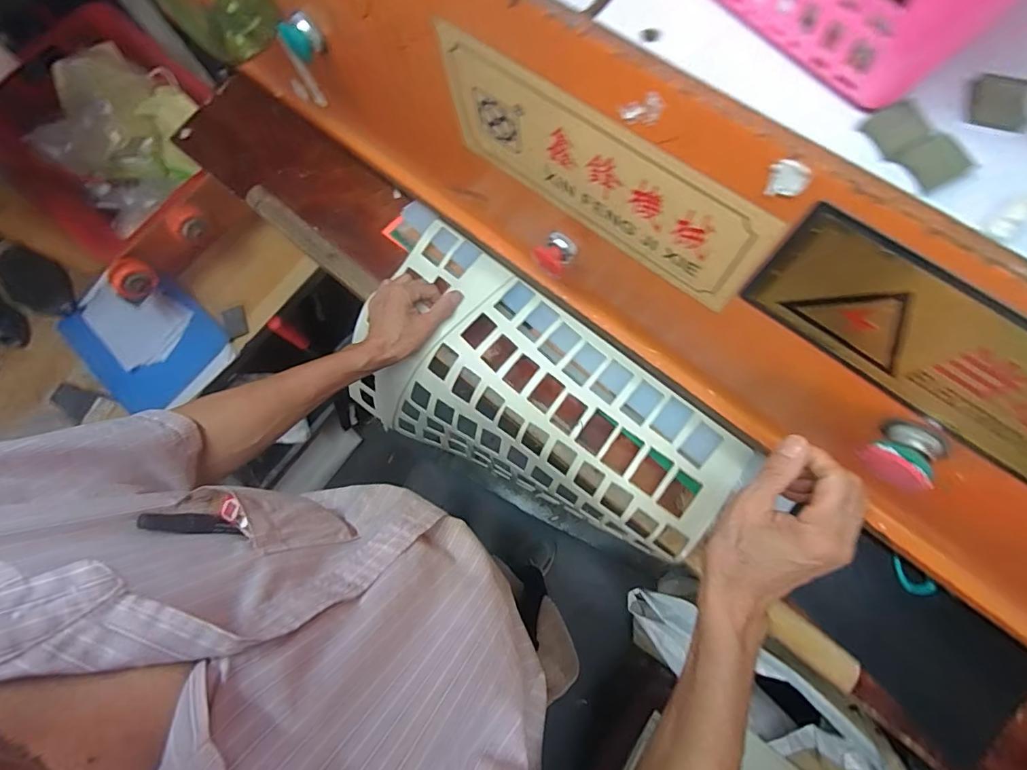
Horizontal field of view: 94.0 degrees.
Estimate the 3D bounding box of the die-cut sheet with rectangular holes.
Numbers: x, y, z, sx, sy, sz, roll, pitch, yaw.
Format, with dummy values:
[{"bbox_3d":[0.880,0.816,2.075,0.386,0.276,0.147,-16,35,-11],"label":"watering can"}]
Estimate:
[{"bbox_3d":[0.024,0.021,0.652,0.510,0.237,0.191,28,61,15],"label":"die-cut sheet with rectangular holes"}]

